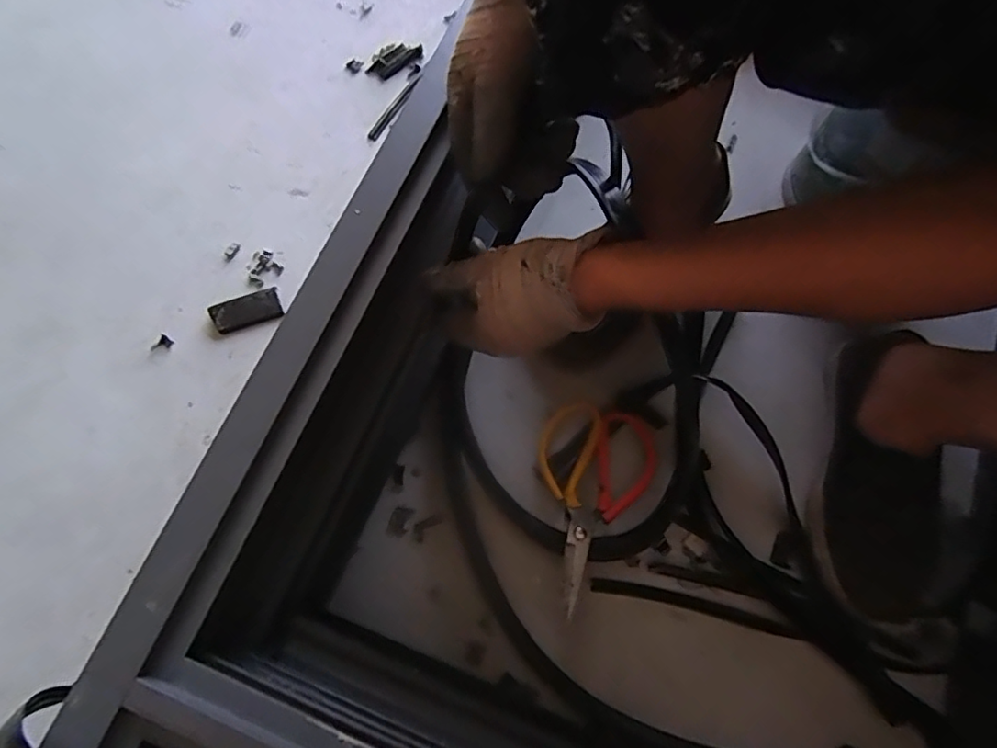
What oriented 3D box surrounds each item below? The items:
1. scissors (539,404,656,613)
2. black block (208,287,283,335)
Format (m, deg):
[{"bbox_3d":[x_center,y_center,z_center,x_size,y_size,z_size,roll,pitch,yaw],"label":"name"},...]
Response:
[{"bbox_3d":[0.079,0.106,0.491,0.100,0.025,0.179,17,58,5],"label":"scissors"},{"bbox_3d":[-0.252,-0.063,0.559,0.067,0.013,0.032,-18,73,-7],"label":"black block"}]

